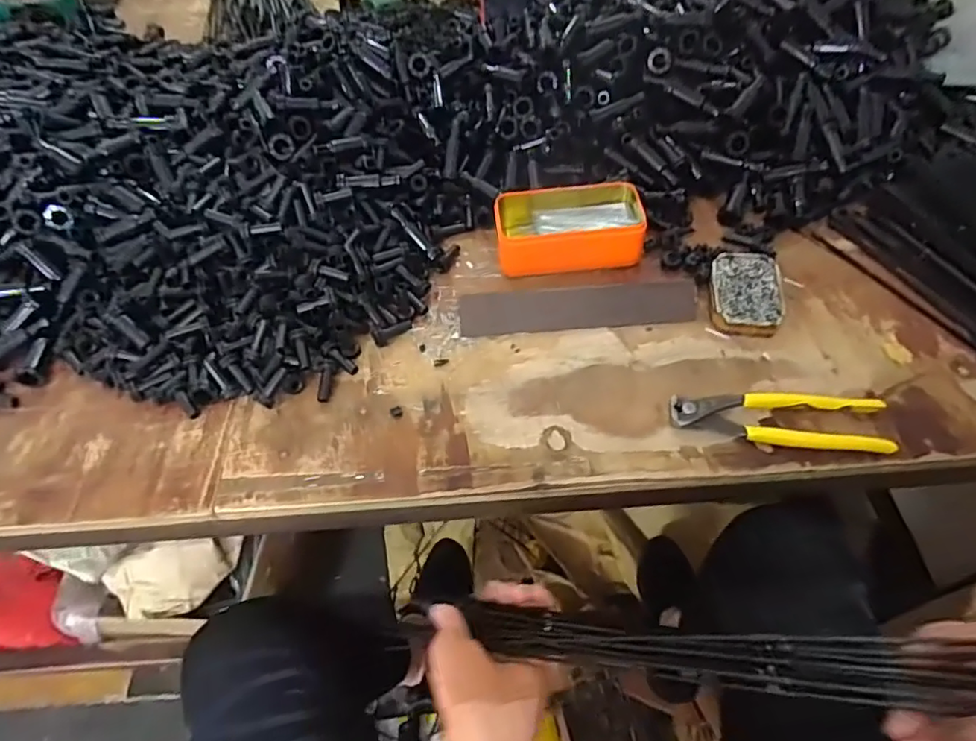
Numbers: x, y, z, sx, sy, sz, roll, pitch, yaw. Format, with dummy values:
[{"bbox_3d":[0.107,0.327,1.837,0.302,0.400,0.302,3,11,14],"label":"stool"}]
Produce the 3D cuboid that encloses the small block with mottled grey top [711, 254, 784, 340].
[{"bbox_3d":[0.240,-0.074,0.547,0.061,0.017,0.088,10,56,11],"label":"small block with mottled grey top"}]

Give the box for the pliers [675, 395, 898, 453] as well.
[{"bbox_3d":[0.233,0.039,0.476,0.163,0.016,0.046,5,55,7],"label":"pliers"}]

